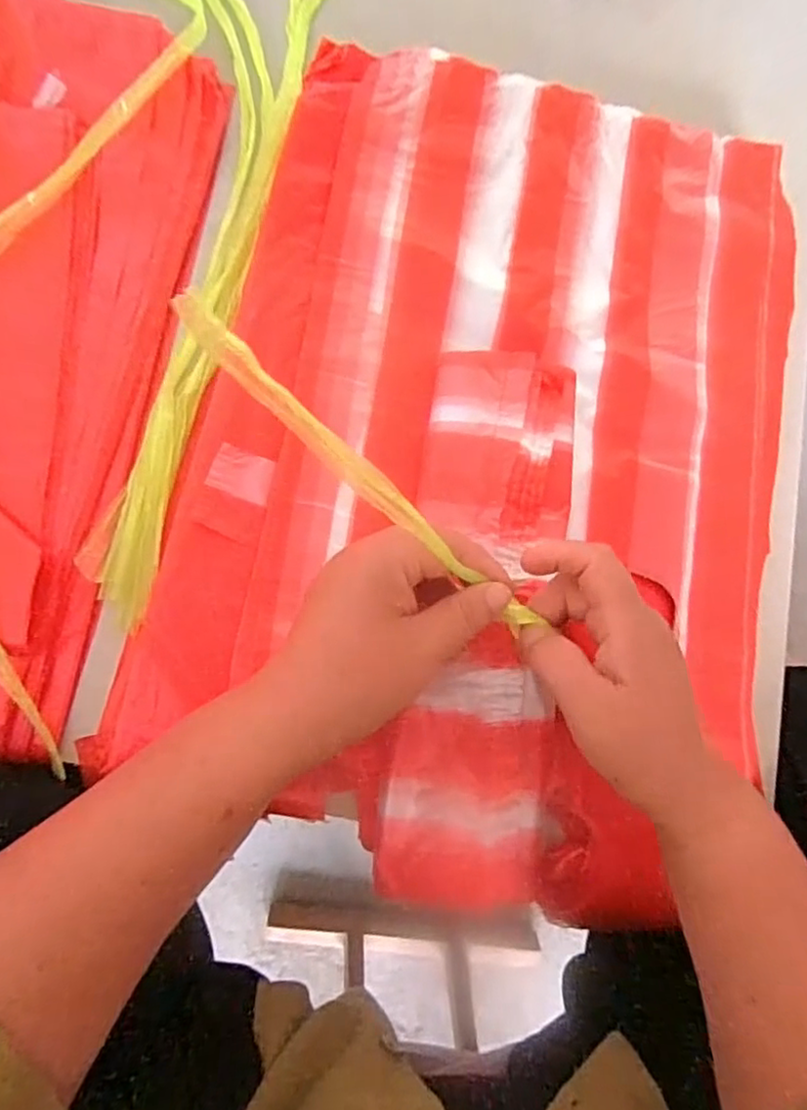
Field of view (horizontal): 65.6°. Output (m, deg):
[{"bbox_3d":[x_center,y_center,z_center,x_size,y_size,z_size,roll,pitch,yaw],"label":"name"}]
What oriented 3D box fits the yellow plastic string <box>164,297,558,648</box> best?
[{"bbox_3d":[-0.009,-0.027,0.270,0.212,0.007,0.012,41,79,-28],"label":"yellow plastic string"}]

